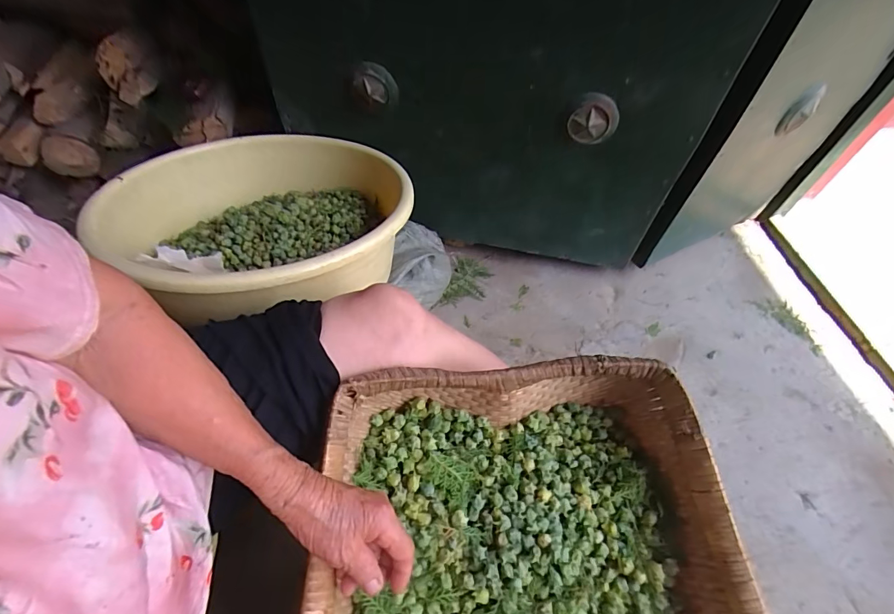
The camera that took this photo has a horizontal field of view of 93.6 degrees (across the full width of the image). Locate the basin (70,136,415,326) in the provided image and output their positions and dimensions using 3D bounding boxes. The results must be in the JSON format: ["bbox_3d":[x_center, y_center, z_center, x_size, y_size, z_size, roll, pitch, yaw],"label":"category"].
[{"bbox_3d":[-0.288,-0.167,0.686,0.472,0.170,0.428,27,56,14],"label":"basin"}]

